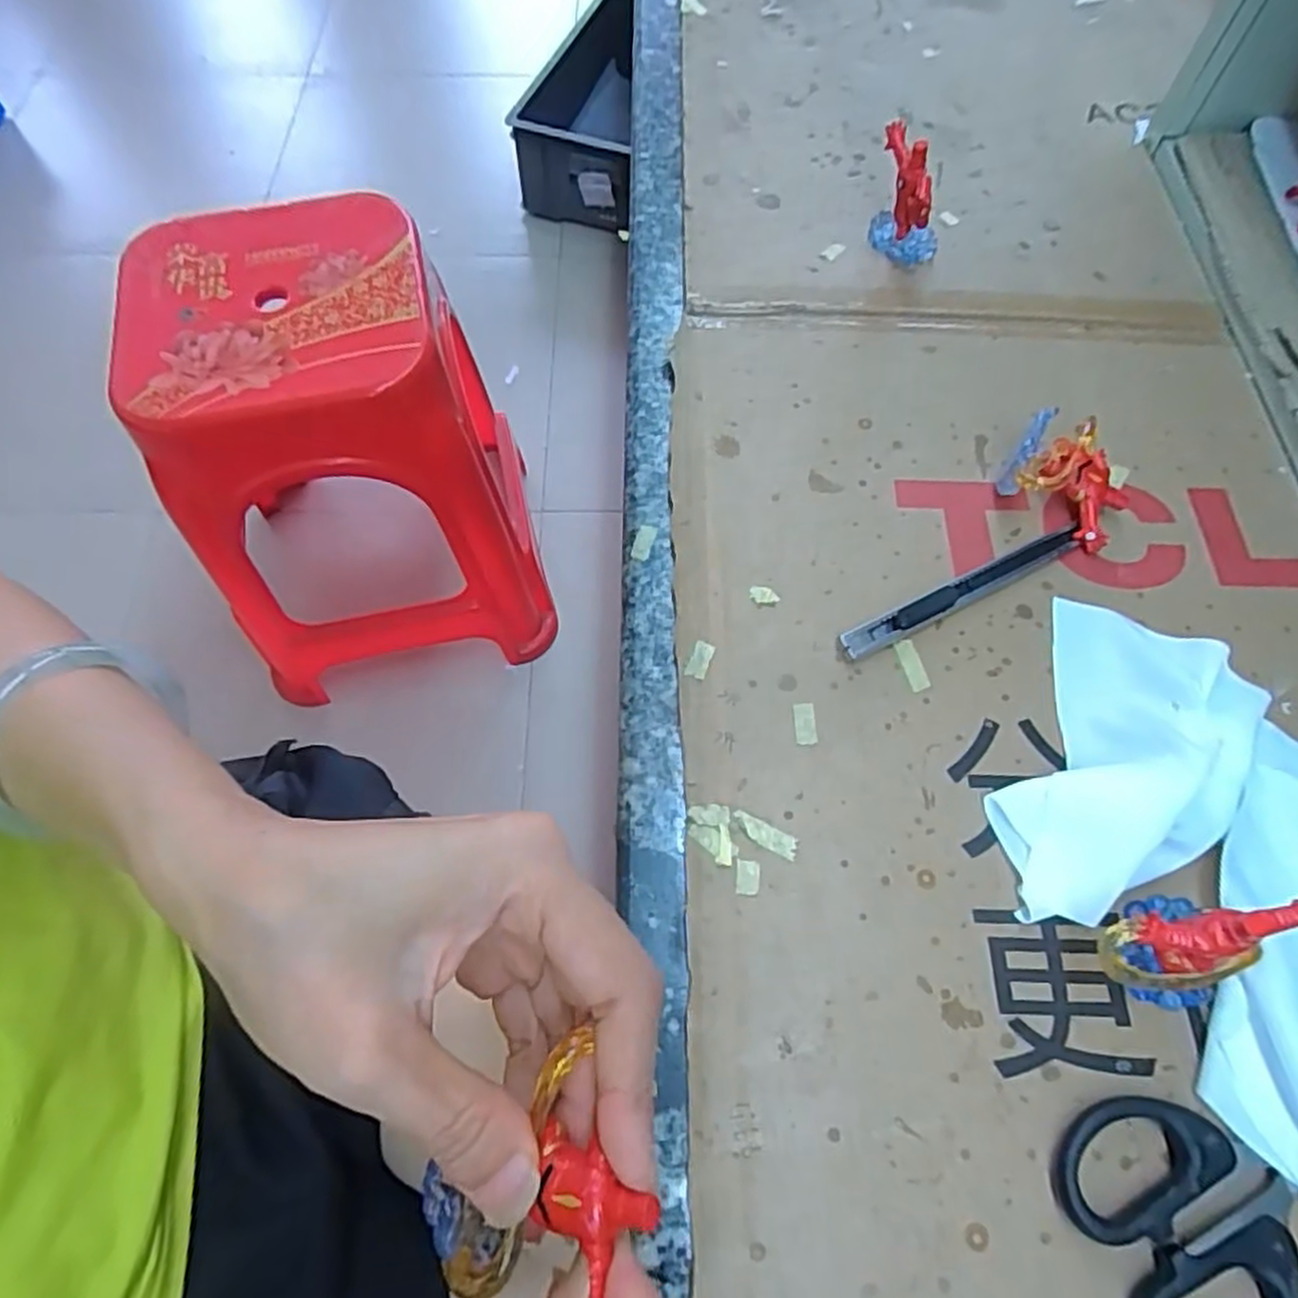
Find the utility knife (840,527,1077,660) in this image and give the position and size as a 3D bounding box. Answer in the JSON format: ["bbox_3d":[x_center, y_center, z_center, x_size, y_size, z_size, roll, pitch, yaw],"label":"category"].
[{"bbox_3d":[0.126,-0.024,0.303,0.114,0.010,0.010,-25,67,-12],"label":"utility knife"}]

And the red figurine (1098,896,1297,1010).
[{"bbox_3d":[0.165,0.092,0.229,0.055,0.044,0.028,-1,64,0],"label":"red figurine"}]

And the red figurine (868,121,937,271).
[{"bbox_3d":[0.128,-0.220,0.371,0.027,0.052,0.040,-6,64,-3],"label":"red figurine"}]

